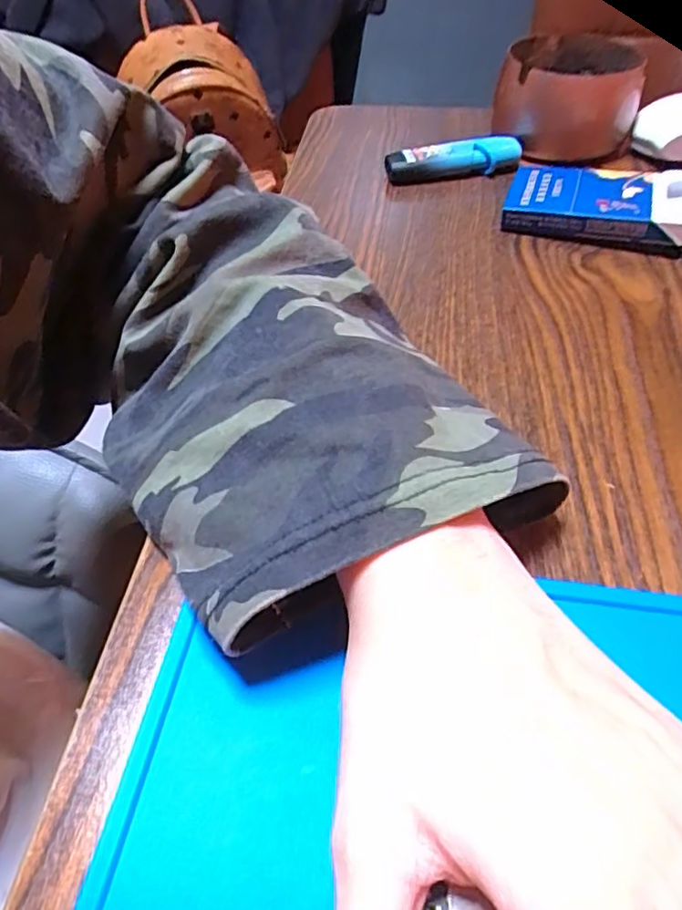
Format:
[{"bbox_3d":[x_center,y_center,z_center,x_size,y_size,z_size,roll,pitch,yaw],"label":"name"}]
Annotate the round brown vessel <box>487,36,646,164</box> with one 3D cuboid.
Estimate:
[{"bbox_3d":[0.144,-0.229,0.387,0.084,0.053,0.081,7,50,7],"label":"round brown vessel"}]

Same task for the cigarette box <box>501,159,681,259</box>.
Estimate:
[{"bbox_3d":[0.146,-0.137,0.329,0.105,0.023,0.057,14,51,13],"label":"cigarette box"}]

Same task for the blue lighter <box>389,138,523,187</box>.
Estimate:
[{"bbox_3d":[0.069,-0.181,0.373,0.081,0.018,0.021,-5,50,-3],"label":"blue lighter"}]

